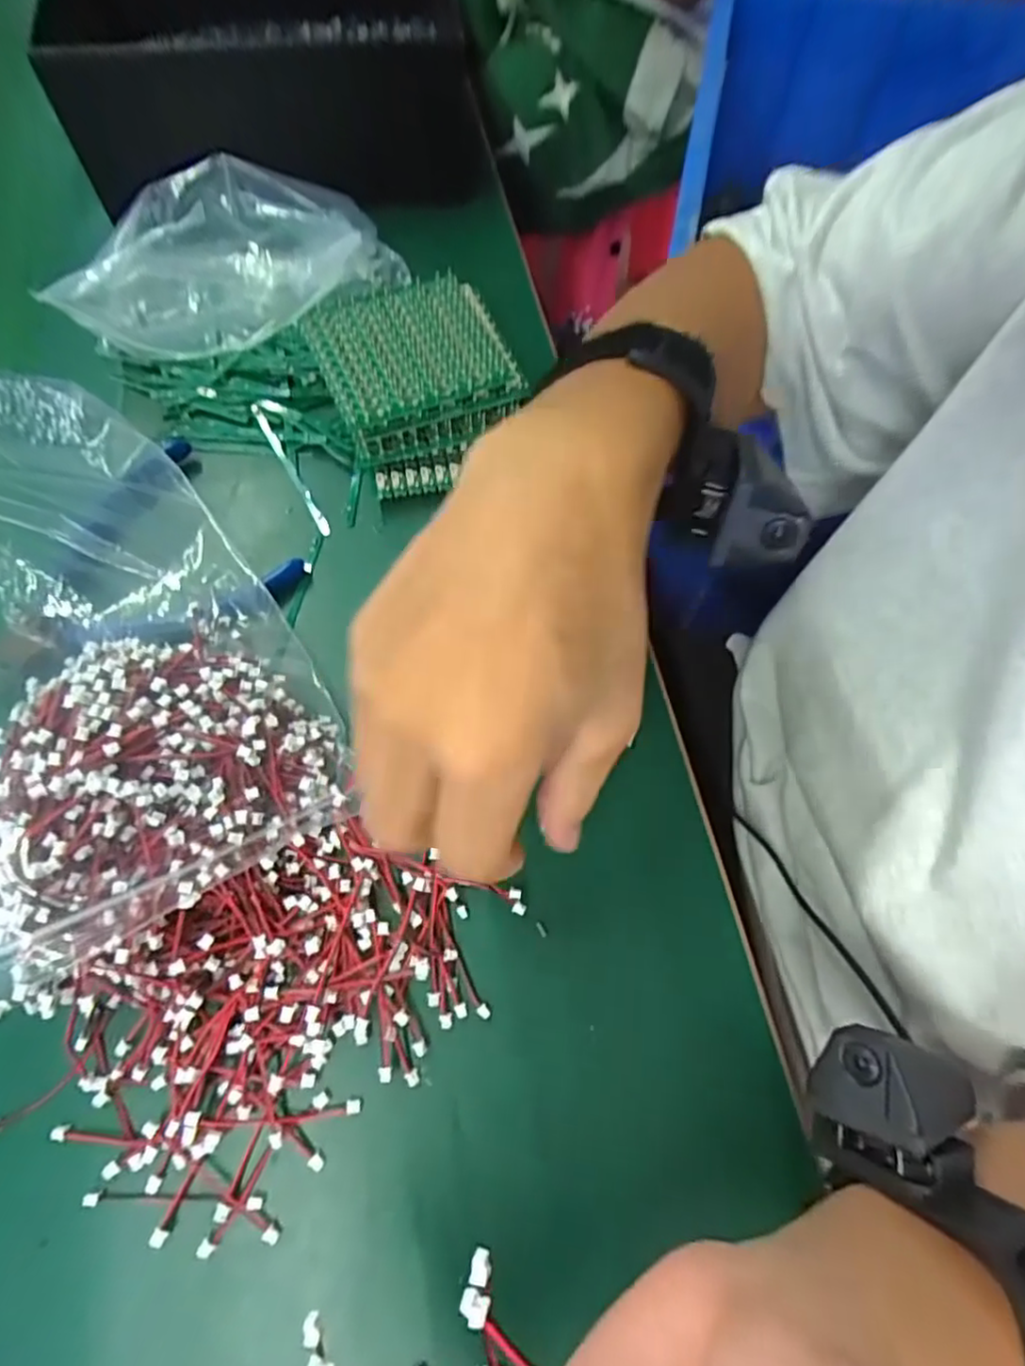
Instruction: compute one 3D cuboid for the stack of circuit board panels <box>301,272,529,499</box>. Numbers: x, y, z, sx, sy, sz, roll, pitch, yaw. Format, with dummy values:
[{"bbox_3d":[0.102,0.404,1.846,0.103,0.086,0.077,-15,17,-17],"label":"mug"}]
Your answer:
[{"bbox_3d":[-0.047,-0.158,0.336,0.092,0.034,0.104,-23,70,-11],"label":"stack of circuit board panels"}]

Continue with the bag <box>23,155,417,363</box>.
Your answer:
[{"bbox_3d":[-0.145,-0.218,0.344,0.173,0.066,0.069,-20,69,-9],"label":"bag"}]

